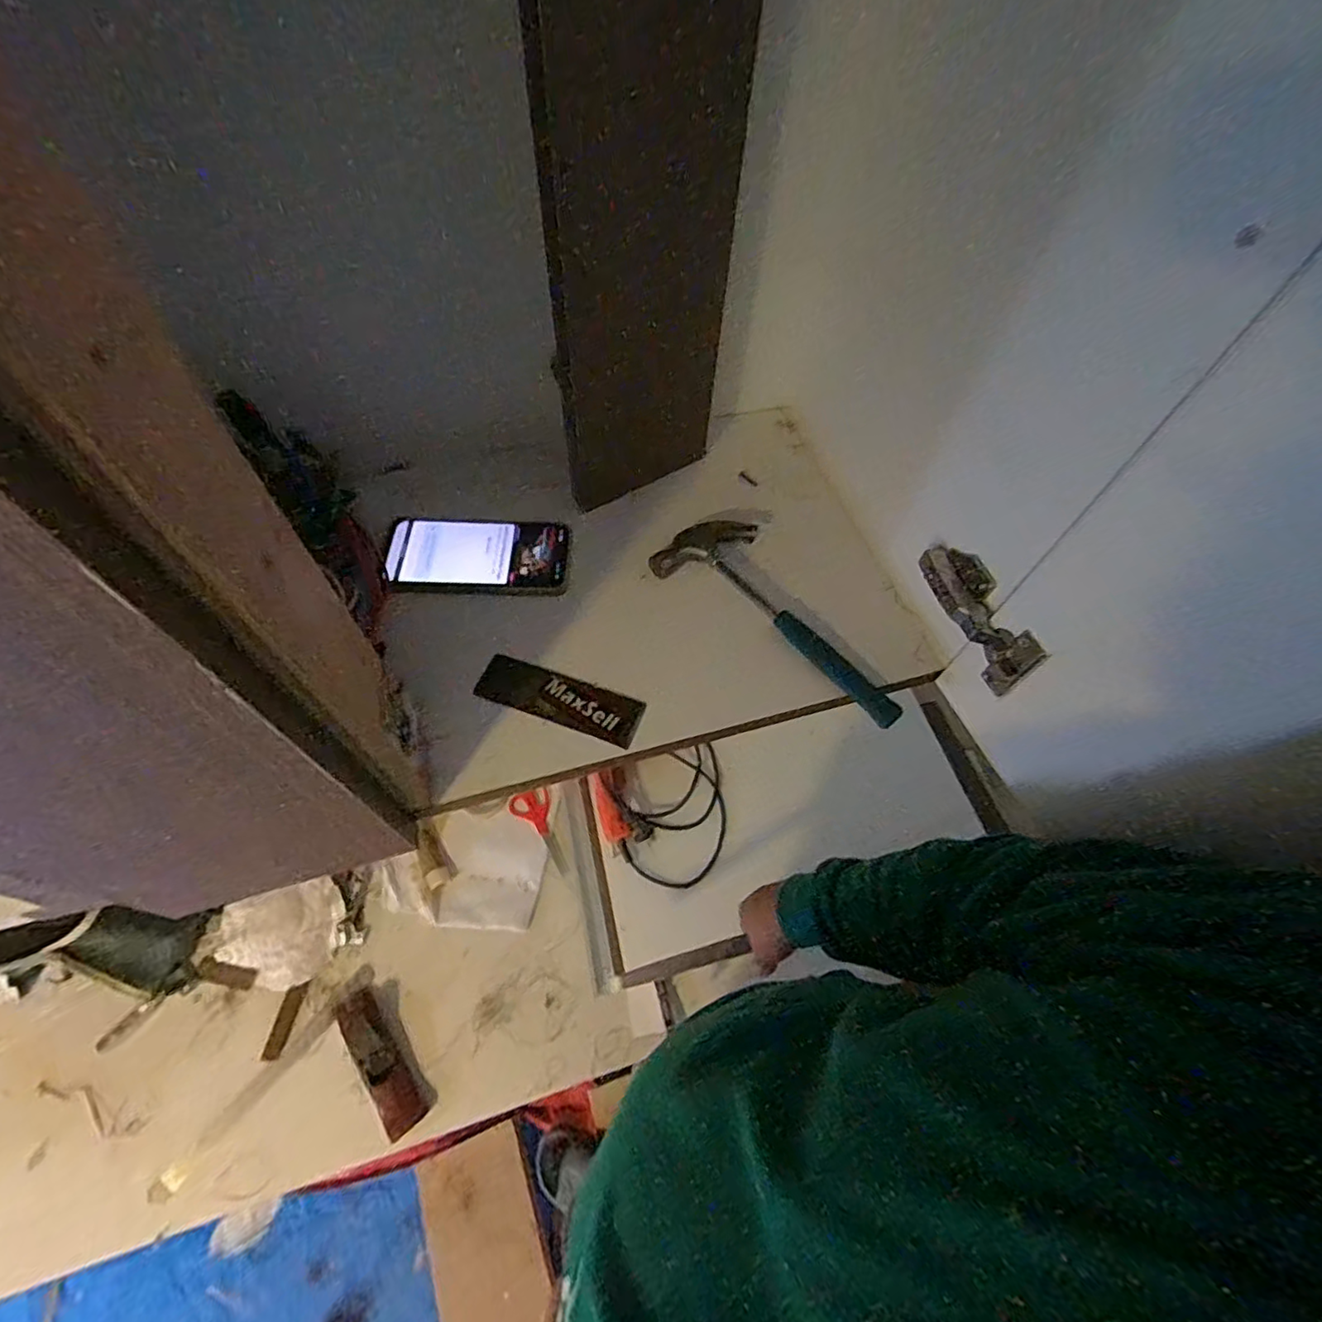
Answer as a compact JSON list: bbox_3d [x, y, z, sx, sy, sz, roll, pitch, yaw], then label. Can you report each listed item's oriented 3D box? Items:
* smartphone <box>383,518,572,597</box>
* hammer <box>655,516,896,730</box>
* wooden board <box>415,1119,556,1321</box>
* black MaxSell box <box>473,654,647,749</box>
[{"bbox_3d":[-0.165,-0.097,0.546,0.159,0.013,0.078,3,58,-2],"label":"smartphone"},{"bbox_3d":[0.112,-0.049,0.527,0.247,0.024,0.086,37,63,18],"label":"hammer"},{"bbox_3d":[-0.373,1.243,1.284,0.228,0.031,0.376,-20,59,-11],"label":"wooden board"},{"bbox_3d":[-0.080,0.030,0.483,0.129,0.009,0.041,17,59,7],"label":"black MaxSell box"}]

